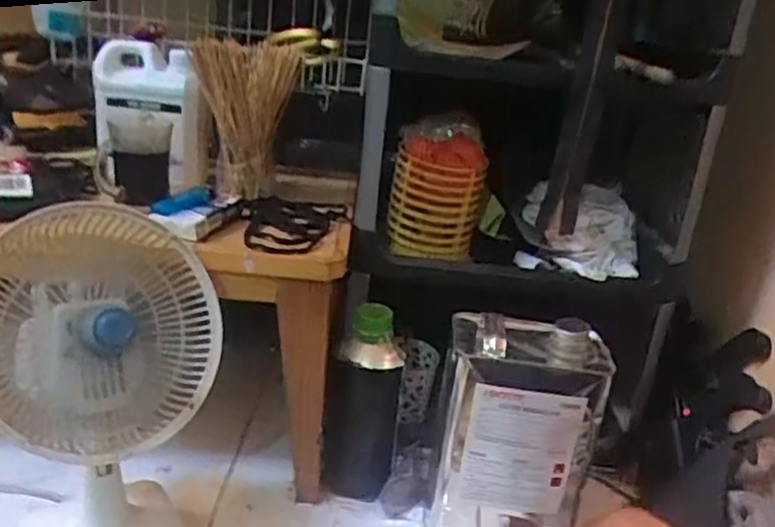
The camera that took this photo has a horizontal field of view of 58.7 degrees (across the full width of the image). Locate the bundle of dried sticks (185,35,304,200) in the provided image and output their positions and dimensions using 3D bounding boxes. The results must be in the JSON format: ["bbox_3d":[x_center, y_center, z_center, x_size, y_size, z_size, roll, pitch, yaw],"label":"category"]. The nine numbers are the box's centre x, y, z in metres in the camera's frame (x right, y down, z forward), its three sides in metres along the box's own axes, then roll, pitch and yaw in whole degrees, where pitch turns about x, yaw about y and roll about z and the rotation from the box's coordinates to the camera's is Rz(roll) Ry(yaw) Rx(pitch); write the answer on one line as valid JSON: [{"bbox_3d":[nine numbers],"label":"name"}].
[{"bbox_3d":[-0.171,-0.168,0.811,0.112,0.179,0.088,3,21,-12],"label":"bundle of dried sticks"}]

